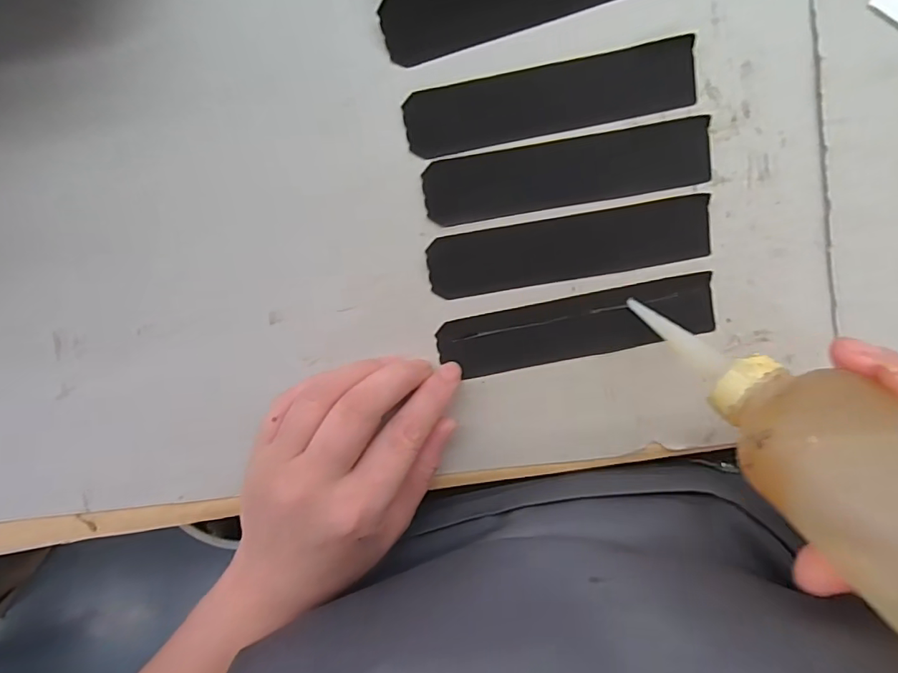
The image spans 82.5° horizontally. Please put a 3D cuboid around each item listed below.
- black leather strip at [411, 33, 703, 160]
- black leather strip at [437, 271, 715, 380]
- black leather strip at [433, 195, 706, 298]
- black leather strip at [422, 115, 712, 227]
[{"bbox_3d":[0.049,-0.116,0.250,0.138,0.004,0.031,-10,98,3],"label":"black leather strip"},{"bbox_3d":[0.065,-0.004,0.264,0.138,0.007,0.032,-11,98,4],"label":"black leather strip"},{"bbox_3d":[0.060,-0.045,0.263,0.138,0.010,0.032,-9,98,3],"label":"black leather strip"},{"bbox_3d":[0.058,-0.082,0.258,0.138,0.010,0.032,-9,98,3],"label":"black leather strip"}]

